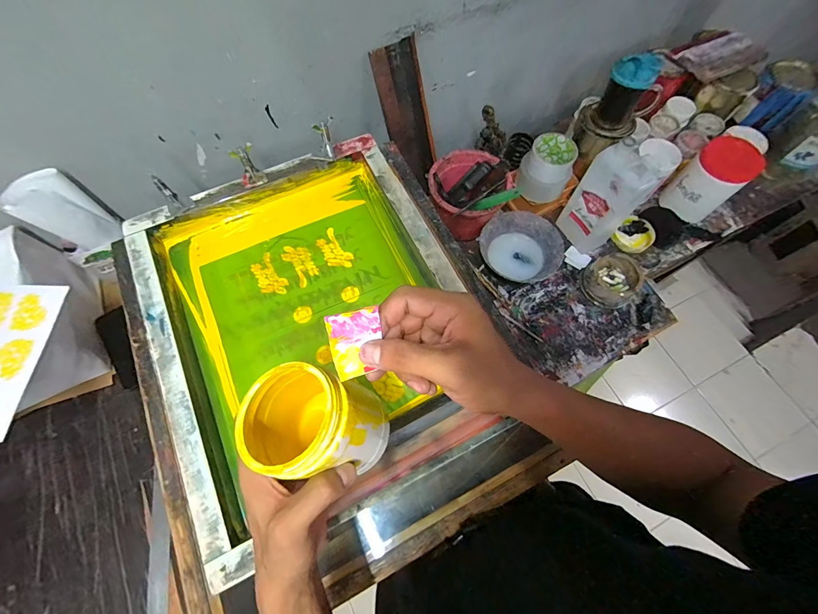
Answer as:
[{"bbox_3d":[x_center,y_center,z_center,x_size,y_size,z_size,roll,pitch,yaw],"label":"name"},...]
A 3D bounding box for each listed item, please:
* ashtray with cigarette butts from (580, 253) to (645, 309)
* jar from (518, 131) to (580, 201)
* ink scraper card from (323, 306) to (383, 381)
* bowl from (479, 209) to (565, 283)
[{"bbox_3d":[0.391,-0.052,0.668,0.090,0.057,0.097,0,68,1],"label":"ashtray with cigarette butts"},{"bbox_3d":[0.275,-0.277,0.694,0.100,0.091,0.090,27,71,11],"label":"jar"},{"bbox_3d":[-0.036,0.025,0.240,0.035,0.051,0.006,-14,29,-15],"label":"ink scraper card"},{"bbox_3d":[0.219,-0.112,0.694,0.156,0.056,0.146,37,73,14],"label":"bowl"}]

